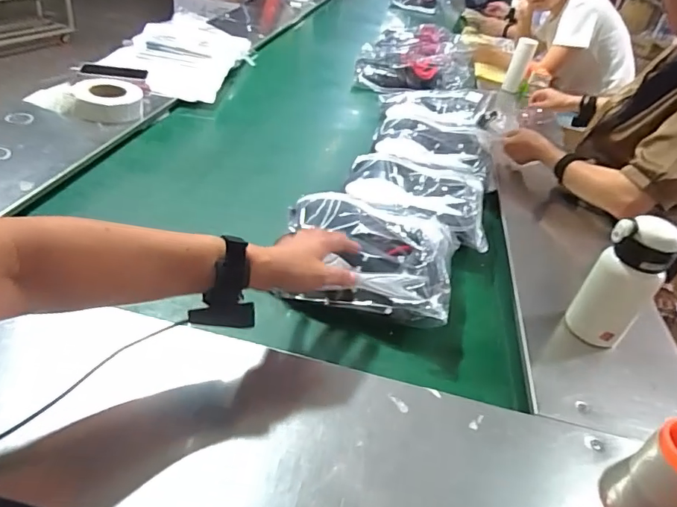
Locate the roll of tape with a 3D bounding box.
[{"bbox_3d":[-0.506,-0.327,1.058,0.154,0.051,0.156,-6,40,-23],"label":"roll of tape"}]

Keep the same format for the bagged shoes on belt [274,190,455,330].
[{"bbox_3d":[0.042,0.002,0.754,0.256,0.090,0.198,12,34,7],"label":"bagged shoes on belt"}]

